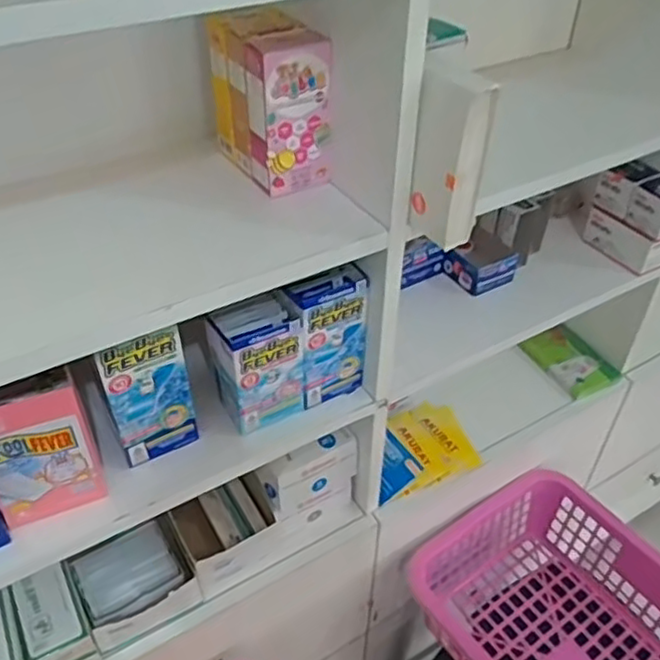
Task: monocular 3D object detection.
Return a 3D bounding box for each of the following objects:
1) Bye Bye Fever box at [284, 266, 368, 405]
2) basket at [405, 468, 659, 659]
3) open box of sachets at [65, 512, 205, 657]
[{"bbox_3d":[-0.004,0.005,0.695,0.076,0.139,0.047,-18,44,-21],"label":"Bye Bye Fever box"},{"bbox_3d":[0.327,0.415,0.903,0.300,0.156,0.411,-23,46,-25],"label":"basket"},{"bbox_3d":[-0.223,0.276,0.759,0.117,0.064,0.117,-23,46,-25],"label":"open box of sachets"}]

